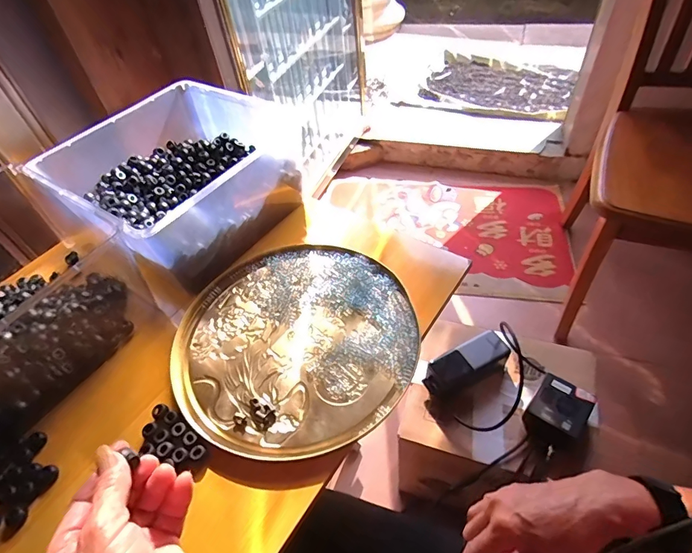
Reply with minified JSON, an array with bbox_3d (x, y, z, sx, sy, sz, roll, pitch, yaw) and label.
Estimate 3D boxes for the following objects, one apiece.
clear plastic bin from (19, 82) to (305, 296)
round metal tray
[{"bbox_3d":[-0.255,-0.157,0.645,0.291,0.121,0.300,26,56,25],"label":"clear plastic bin"},{"bbox_3d":[-0.065,0.071,0.516,0.288,0.016,0.282,-3,48,4],"label":"round metal tray"}]

